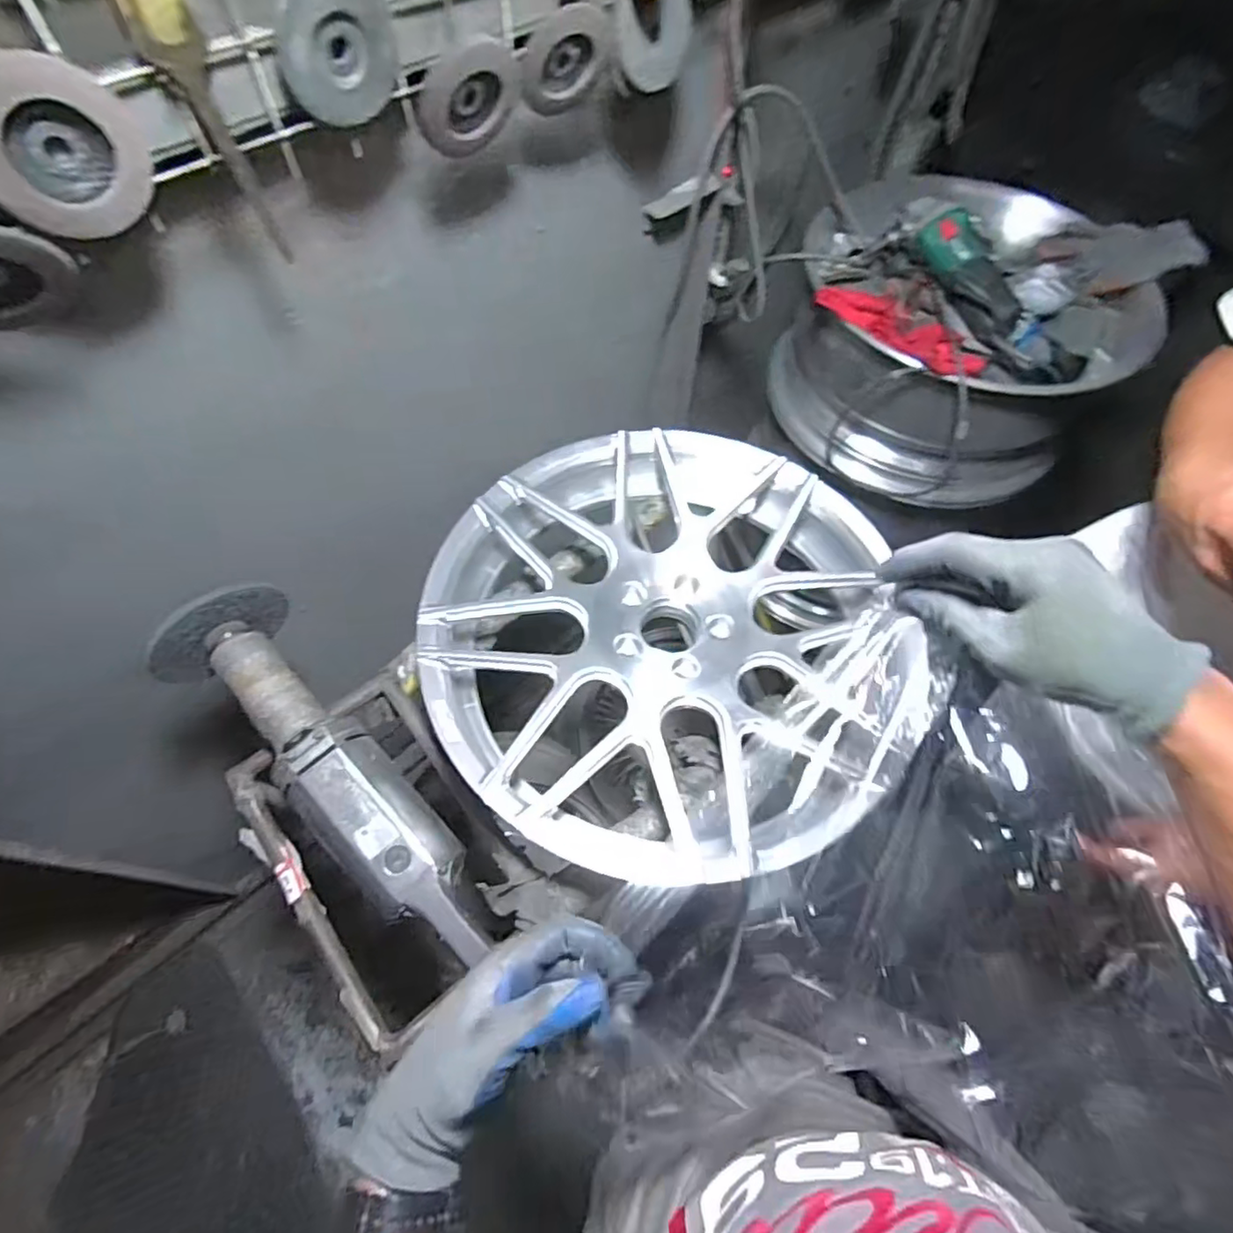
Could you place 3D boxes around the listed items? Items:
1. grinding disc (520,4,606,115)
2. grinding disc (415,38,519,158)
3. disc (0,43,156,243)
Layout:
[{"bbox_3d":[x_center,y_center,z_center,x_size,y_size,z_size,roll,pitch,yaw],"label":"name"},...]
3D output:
[{"bbox_3d":[-0.052,-0.491,0.558,0.094,0.084,0.014,-36,87,-20],"label":"grinding disc"},{"bbox_3d":[-0.123,-0.431,0.521,0.092,0.069,0.012,-35,69,-19],"label":"grinding disc"},{"bbox_3d":[-0.343,-0.287,0.383,0.018,0.092,0.091,37,66,16],"label":"disc"}]

